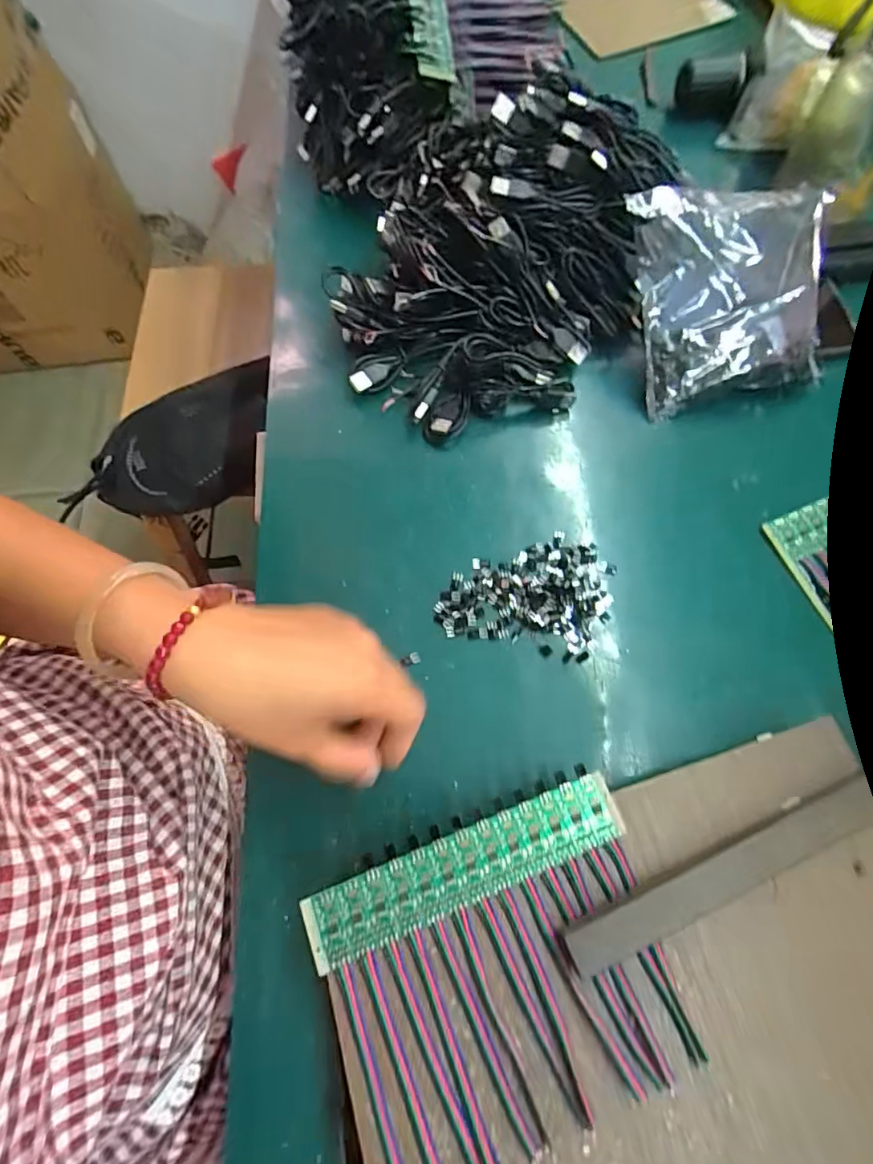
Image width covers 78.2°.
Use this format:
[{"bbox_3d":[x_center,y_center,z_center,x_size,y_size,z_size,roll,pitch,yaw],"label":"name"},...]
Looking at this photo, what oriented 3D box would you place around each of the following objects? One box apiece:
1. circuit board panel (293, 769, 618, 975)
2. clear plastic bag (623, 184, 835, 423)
[{"bbox_3d":[0.016,0.144,0.271,0.163,0.004,0.034,-20,71,-8],"label":"circuit board panel"},{"bbox_3d":[0.215,-0.210,0.388,0.131,0.032,0.144,-14,100,1],"label":"clear plastic bag"}]

